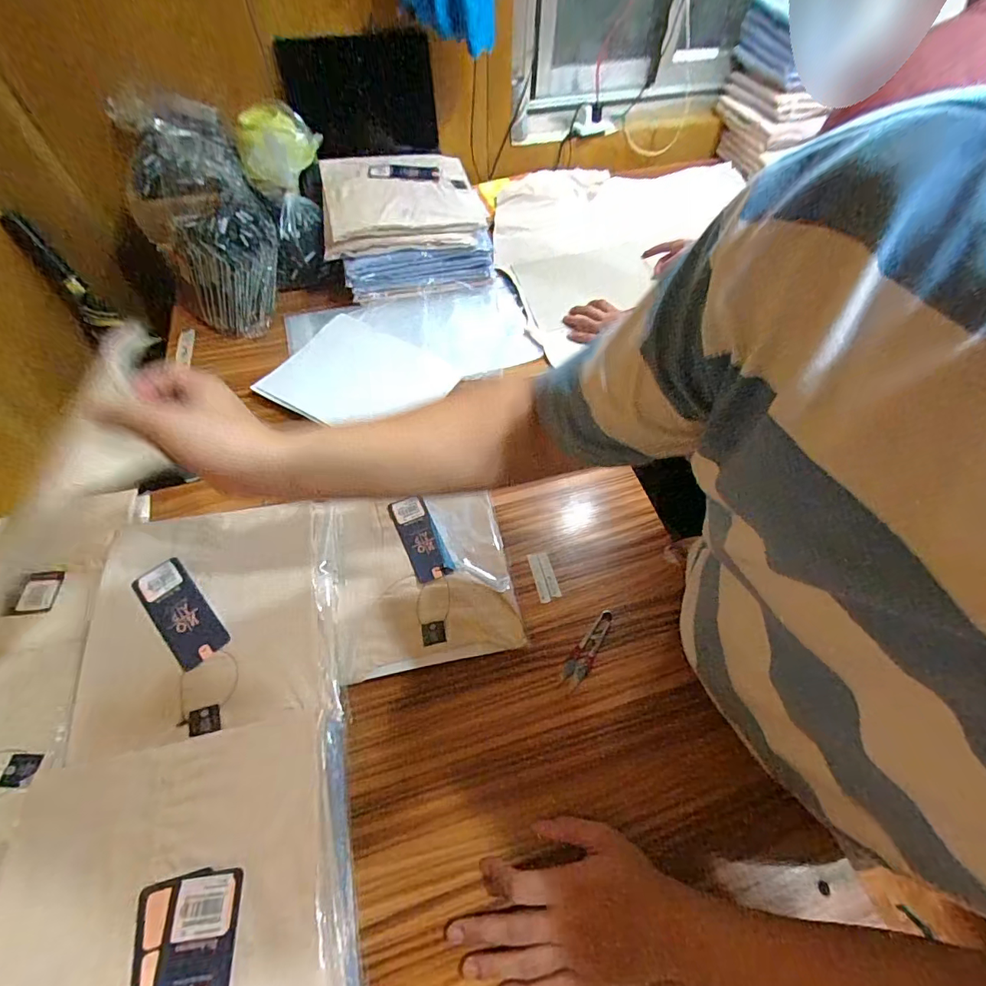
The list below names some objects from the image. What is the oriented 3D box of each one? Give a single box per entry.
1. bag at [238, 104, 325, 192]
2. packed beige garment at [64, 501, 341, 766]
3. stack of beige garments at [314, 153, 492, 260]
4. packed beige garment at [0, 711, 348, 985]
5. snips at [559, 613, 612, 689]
[{"bbox_3d":[-0.345,-0.565,0.767,0.130,0.091,0.106,-23,61,-15],"label":"bag"},{"bbox_3d":[-0.277,0.121,0.479,0.216,0.043,0.228,-9,59,-7],"label":"packed beige garment"},{"bbox_3d":[-0.153,-0.501,0.803,0.262,0.072,0.207,-9,59,-6],"label":"stack of beige garments"},{"bbox_3d":[-0.215,0.302,0.317,0.212,0.060,0.252,-12,59,-8],"label":"packed beige garment"},{"bbox_3d":[0.112,0.175,0.538,0.026,0.004,0.095,33,63,18],"label":"snips"}]

